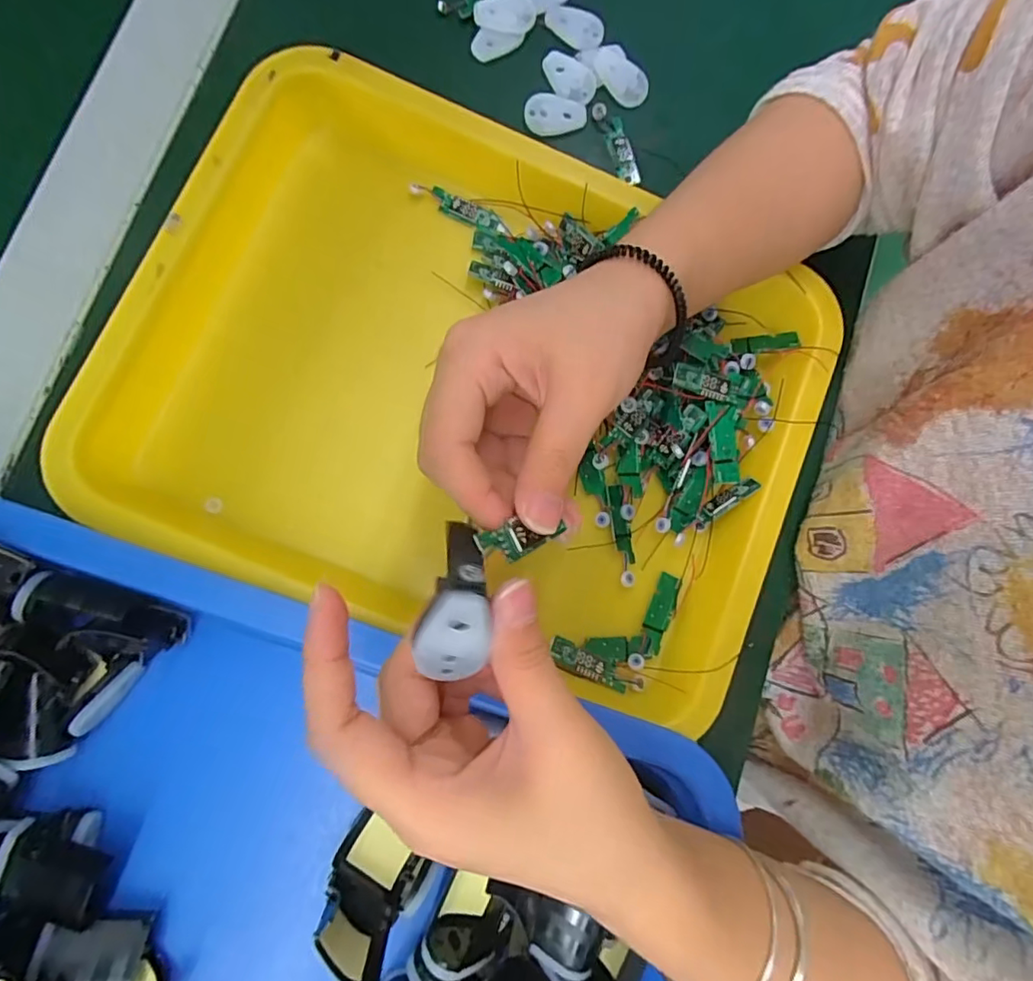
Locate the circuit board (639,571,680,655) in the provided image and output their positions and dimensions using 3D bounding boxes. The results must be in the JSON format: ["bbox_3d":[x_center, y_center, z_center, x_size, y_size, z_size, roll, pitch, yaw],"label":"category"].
[{"bbox_3d":[0.074,0.064,0.282,0.012,0.007,0.043,23,81,-2],"label":"circuit board"}]

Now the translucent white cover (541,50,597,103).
[{"bbox_3d":[0.032,-0.242,0.319,0.022,0.007,0.033,-43,88,-9],"label":"translucent white cover"}]

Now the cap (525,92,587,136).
[{"bbox_3d":[0.023,-0.219,0.320,0.035,0.005,0.021,-5,100,-10],"label":"cap"}]

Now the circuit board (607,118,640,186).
[{"bbox_3d":[0.063,-0.201,0.325,0.013,0.006,0.040,-18,92,-2],"label":"circuit board"}]

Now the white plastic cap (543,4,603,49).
[{"bbox_3d":[0.035,-0.275,0.324,0.036,0.008,0.017,37,81,0],"label":"white plastic cap"}]

